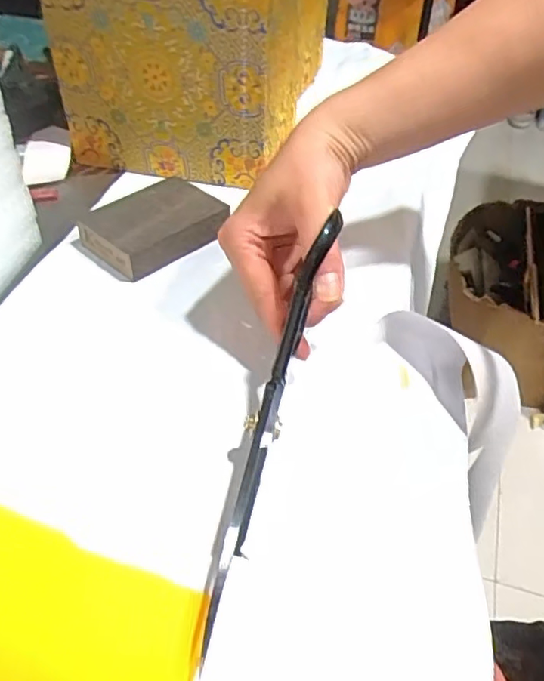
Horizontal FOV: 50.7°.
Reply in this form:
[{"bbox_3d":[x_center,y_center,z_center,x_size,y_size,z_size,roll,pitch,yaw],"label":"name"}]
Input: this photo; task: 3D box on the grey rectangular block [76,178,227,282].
[{"bbox_3d":[-0.092,-0.090,0.454,0.100,0.031,0.069,-26,50,-29],"label":"grey rectangular block"}]

